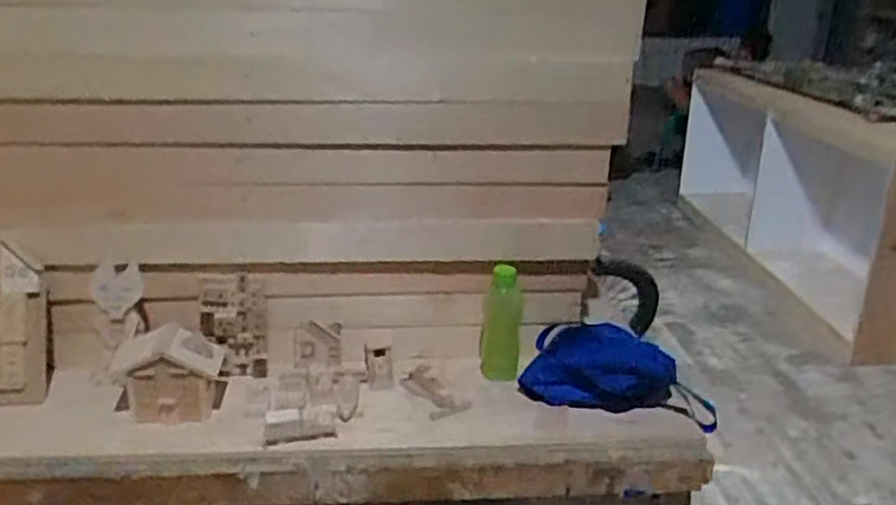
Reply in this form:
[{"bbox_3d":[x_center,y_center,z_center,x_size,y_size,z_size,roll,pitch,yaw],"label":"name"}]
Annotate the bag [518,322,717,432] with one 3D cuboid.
[{"bbox_3d":[0.289,0.199,1.258,0.323,0.127,0.097,4,22,7],"label":"bag"}]

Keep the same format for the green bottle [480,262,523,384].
[{"bbox_3d":[0.094,0.124,1.329,0.072,0.197,0.063,4,22,7],"label":"green bottle"}]

